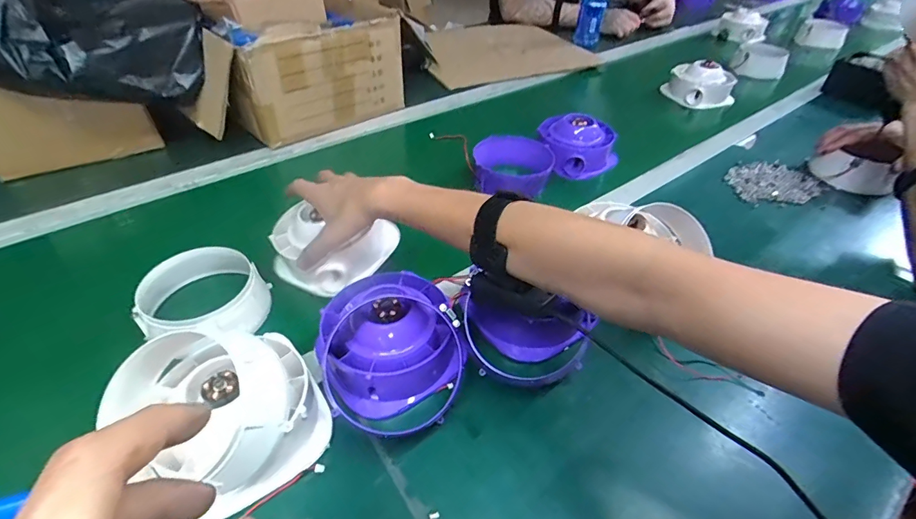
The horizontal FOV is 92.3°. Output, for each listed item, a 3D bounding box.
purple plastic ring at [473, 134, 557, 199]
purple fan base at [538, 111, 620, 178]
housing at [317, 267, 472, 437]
[{"bbox_3d":[0.093,-0.157,0.727,0.123,0.053,0.134,1,42,-1],"label":"purple plastic ring"},{"bbox_3d":[0.212,-0.200,0.763,0.127,0.076,0.099,2,42,0],"label":"purple fan base"},{"bbox_3d":[-0.067,0.079,0.436,0.138,0.069,0.157,-15,45,-18],"label":"housing"}]

